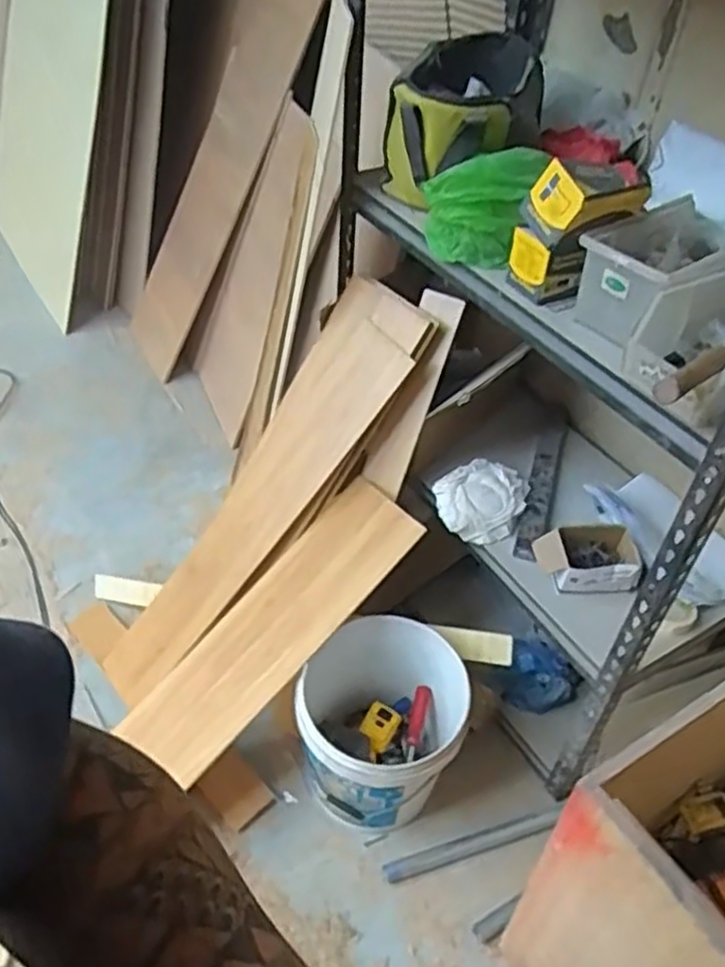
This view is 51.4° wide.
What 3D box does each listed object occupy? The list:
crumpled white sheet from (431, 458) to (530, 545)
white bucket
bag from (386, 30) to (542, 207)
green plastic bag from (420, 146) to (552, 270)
[{"bbox_3d":[0.225,0.027,1.472,0.172,0.051,0.192,20,48,16],"label":"crumpled white sheet"},{"bbox_3d":[0.034,0.459,1.431,0.298,0.320,0.312,2,46,-2],"label":"white bucket"},{"bbox_3d":[0.182,-0.614,1.293,0.264,0.194,0.239,-22,51,-23],"label":"bag"},{"bbox_3d":[0.179,-0.427,1.182,0.184,0.147,0.144,14,46,10],"label":"green plastic bag"}]

